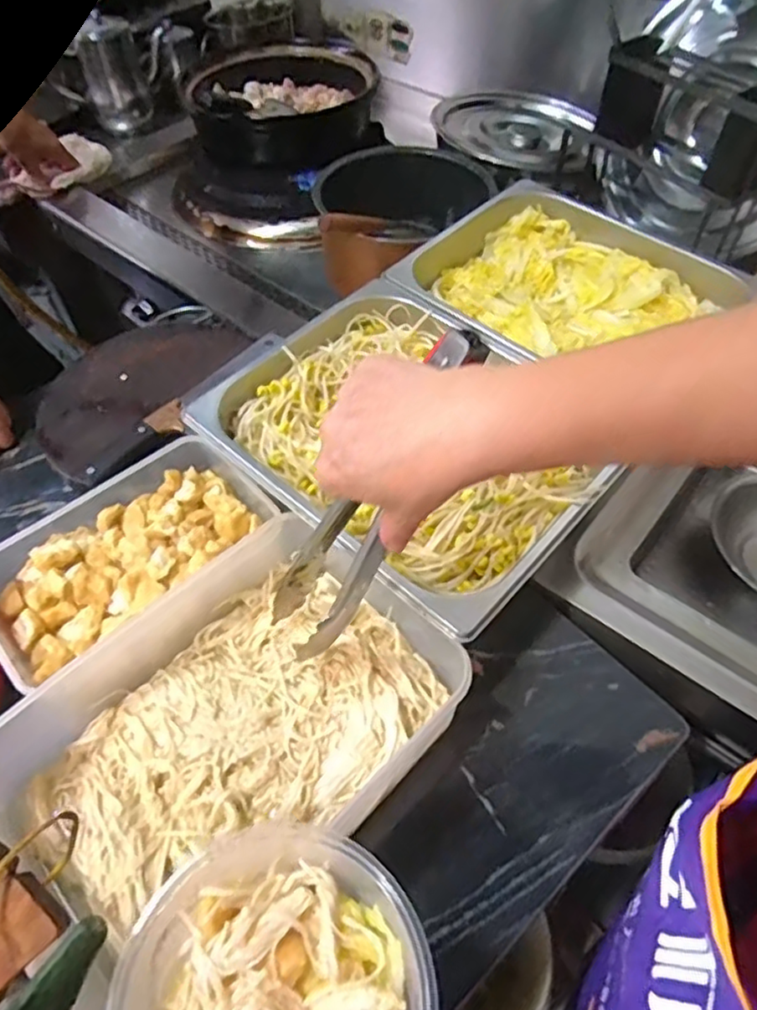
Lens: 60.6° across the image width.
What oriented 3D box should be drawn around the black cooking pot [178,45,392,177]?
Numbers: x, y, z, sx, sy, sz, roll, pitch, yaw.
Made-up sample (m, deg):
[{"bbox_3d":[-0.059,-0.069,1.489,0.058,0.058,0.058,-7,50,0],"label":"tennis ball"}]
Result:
[{"bbox_3d":[-0.152,-0.658,1.066,0.303,0.089,0.296,-9,53,-6],"label":"black cooking pot"}]

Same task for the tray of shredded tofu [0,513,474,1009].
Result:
[{"bbox_3d":[-0.115,0.161,0.479,0.331,0.064,0.223,-38,61,-24],"label":"tray of shredded tofu"}]

